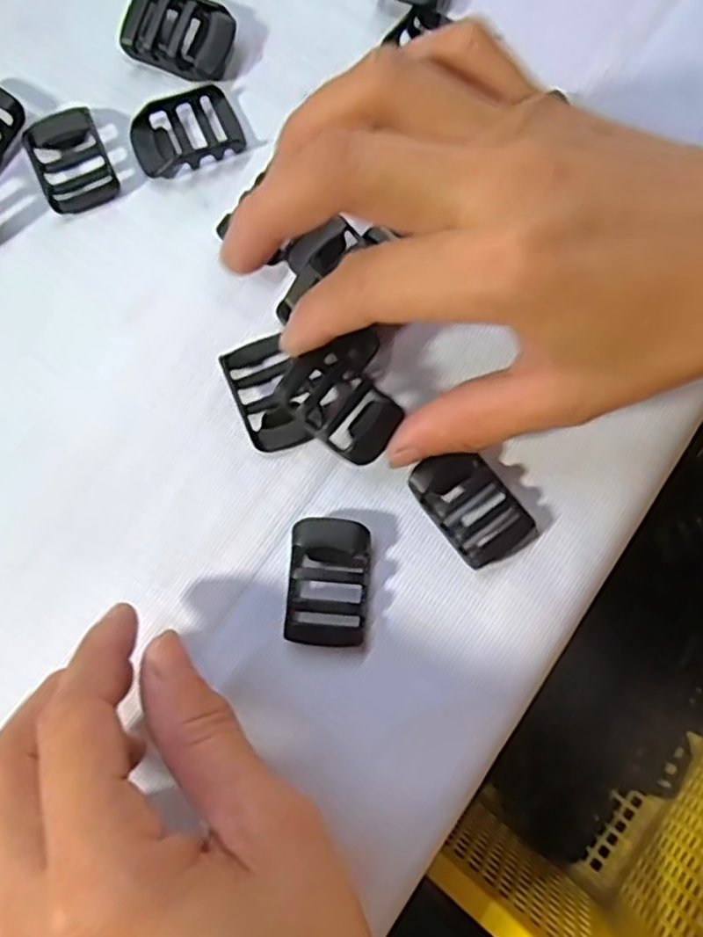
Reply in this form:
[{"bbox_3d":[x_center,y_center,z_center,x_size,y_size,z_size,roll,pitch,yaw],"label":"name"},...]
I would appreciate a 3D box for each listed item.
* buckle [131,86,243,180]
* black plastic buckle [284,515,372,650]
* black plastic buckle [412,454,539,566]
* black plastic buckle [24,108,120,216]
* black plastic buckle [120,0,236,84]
[{"bbox_3d":[-0.060,-0.121,0.244,0.039,0.006,0.026,-23,79,-3],"label":"buckle"},{"bbox_3d":[-0.007,0.035,0.212,0.024,0.009,0.039,4,79,2],"label":"black plastic buckle"},{"bbox_3d":[0.039,0.012,0.217,0.025,0.007,0.039,-37,81,-6],"label":"black plastic buckle"},{"bbox_3d":[-0.101,-0.111,0.243,0.025,0.007,0.040,-23,79,-3],"label":"black plastic buckle"},{"bbox_3d":[-0.063,-0.159,0.249,0.036,0.011,0.028,19,80,5],"label":"black plastic buckle"}]

